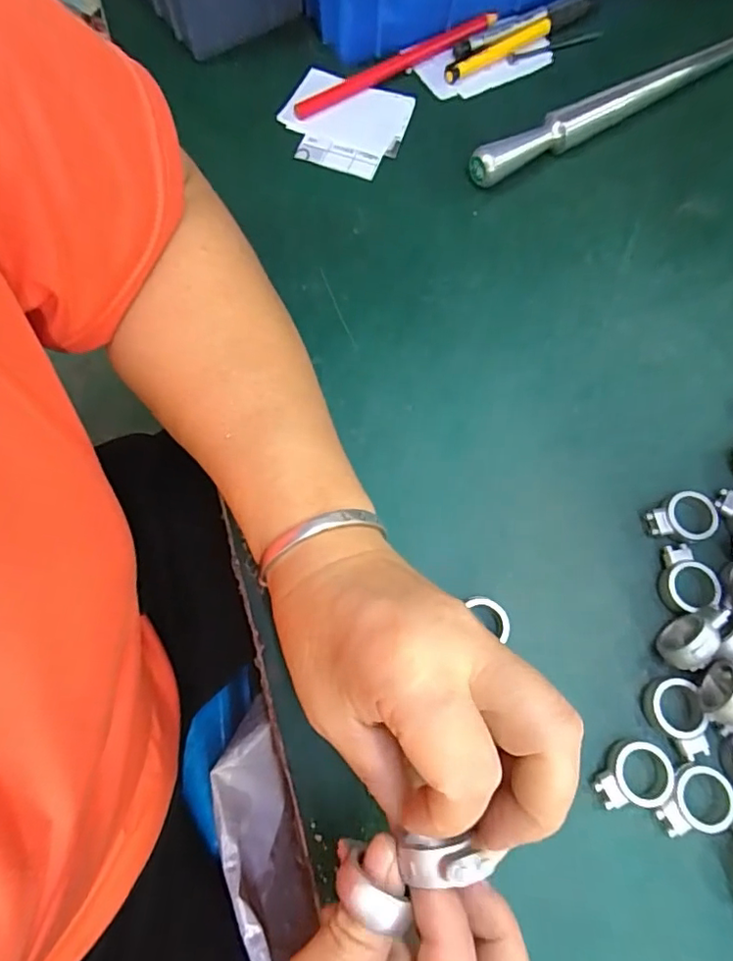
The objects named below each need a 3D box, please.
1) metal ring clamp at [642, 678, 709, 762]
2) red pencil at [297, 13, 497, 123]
[{"bbox_3d":[0.142,0.108,0.248,0.022,0.008,0.033,-11,72,-4],"label":"metal ring clamp"},{"bbox_3d":[0.022,-0.284,0.371,0.159,0.012,0.013,-30,74,-10],"label":"red pencil"}]

